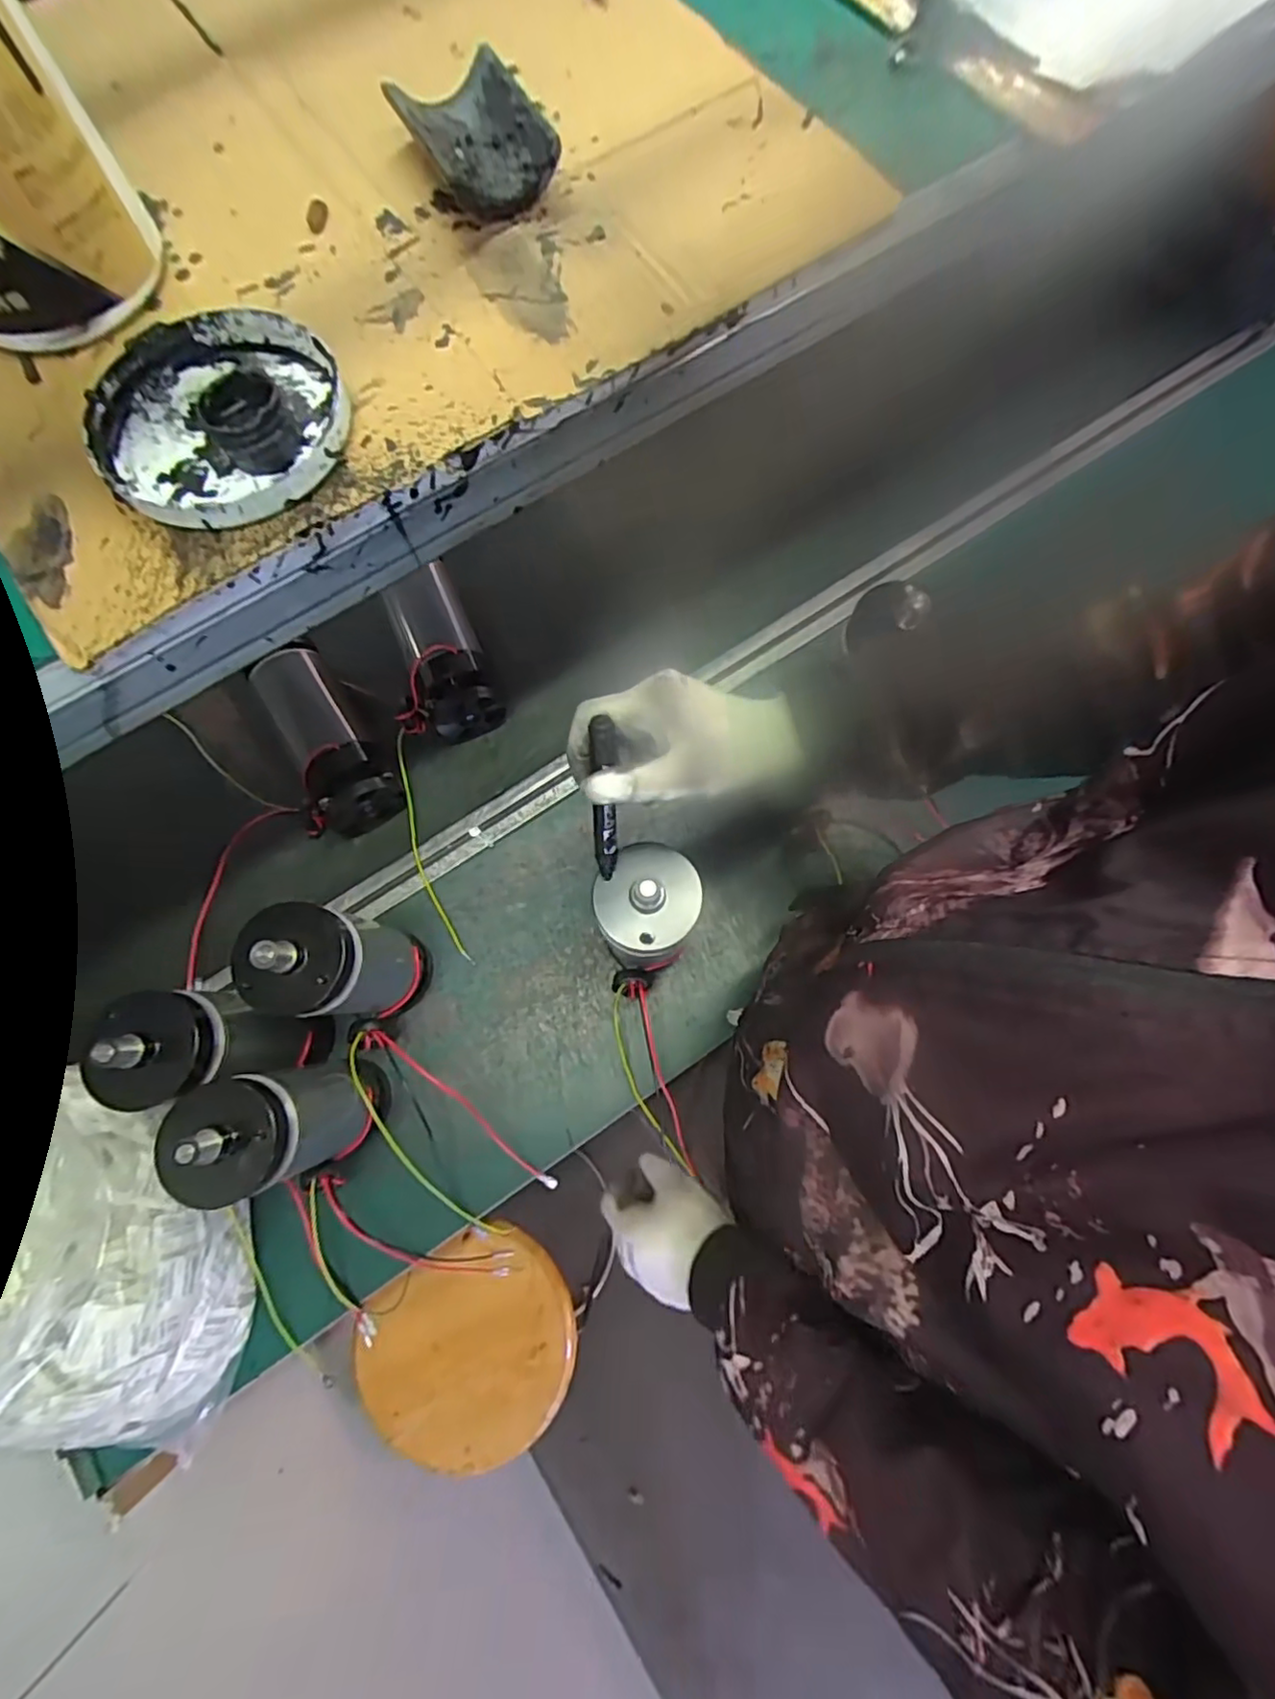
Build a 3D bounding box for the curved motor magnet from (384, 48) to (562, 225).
[{"bbox_3d":[-0.093,-0.425,0.390,0.071,0.030,0.124,-28,77,-5],"label":"curved motor magnet"}]

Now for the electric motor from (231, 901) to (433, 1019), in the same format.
[{"bbox_3d":[-0.244,0.100,0.558,0.074,0.236,0.083,6,77,3],"label":"electric motor"}]

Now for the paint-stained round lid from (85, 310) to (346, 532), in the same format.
[{"bbox_3d":[-0.211,-0.220,0.324,0.121,0.034,0.138,-22,77,-4],"label":"paint-stained round lid"}]

